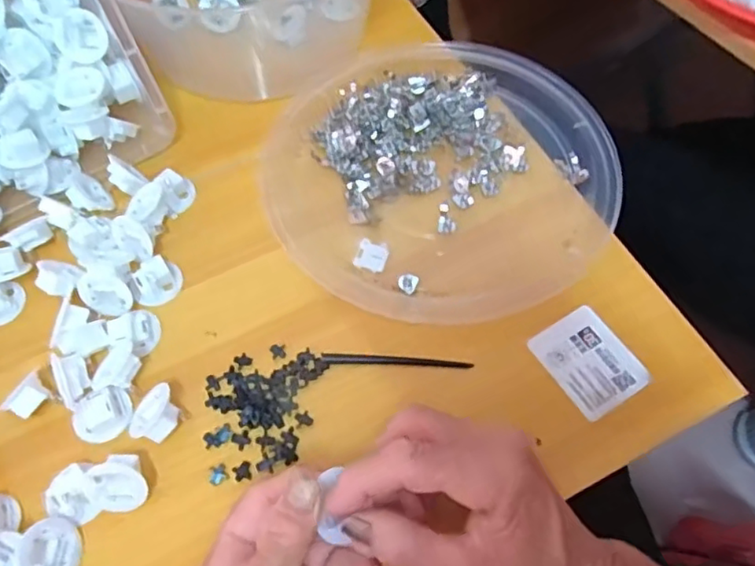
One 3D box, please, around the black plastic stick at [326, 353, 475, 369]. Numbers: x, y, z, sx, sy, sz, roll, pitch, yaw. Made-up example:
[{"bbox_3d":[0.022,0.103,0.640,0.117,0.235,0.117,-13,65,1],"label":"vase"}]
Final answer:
[{"bbox_3d":[0.012,0.045,0.356,0.088,0.004,0.005,3,64,0],"label":"black plastic stick"}]

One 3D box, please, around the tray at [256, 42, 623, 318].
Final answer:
[{"bbox_3d":[0.041,-0.084,0.430,0.235,0.019,0.229,0,64,-1],"label":"tray"}]

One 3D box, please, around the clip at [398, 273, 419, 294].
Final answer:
[{"bbox_3d":[0.019,0.000,0.378,0.012,0.004,0.013,0,64,-1],"label":"clip"}]

